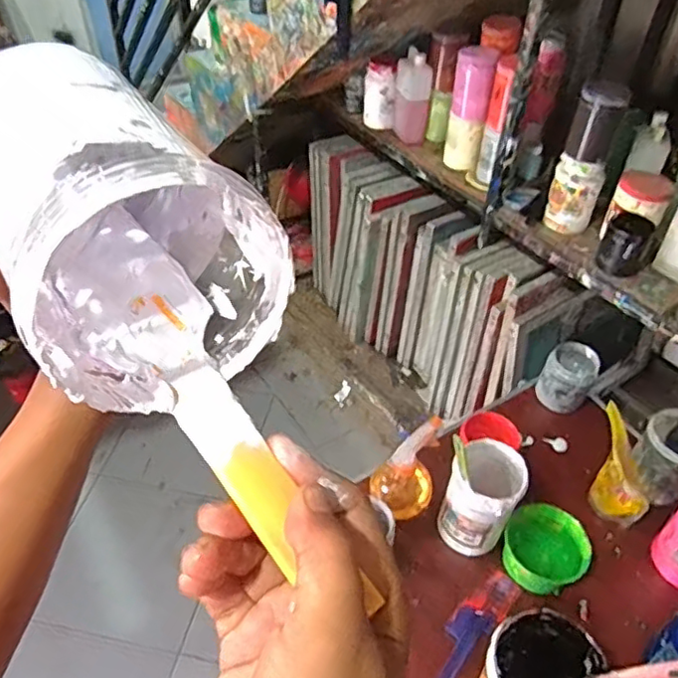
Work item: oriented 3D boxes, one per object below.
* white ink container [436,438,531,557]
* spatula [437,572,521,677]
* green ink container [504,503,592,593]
[{"bbox_3d":[0.198,0.221,0.858,0.092,0.137,0.101,1,44,-1],"label":"white ink container"},{"bbox_3d":[0.156,0.394,0.797,0.050,0.010,0.237,34,52,28],"label":"spatula"},{"bbox_3d":[0.288,0.301,0.869,0.112,0.072,0.122,1,44,-1],"label":"green ink container"}]

